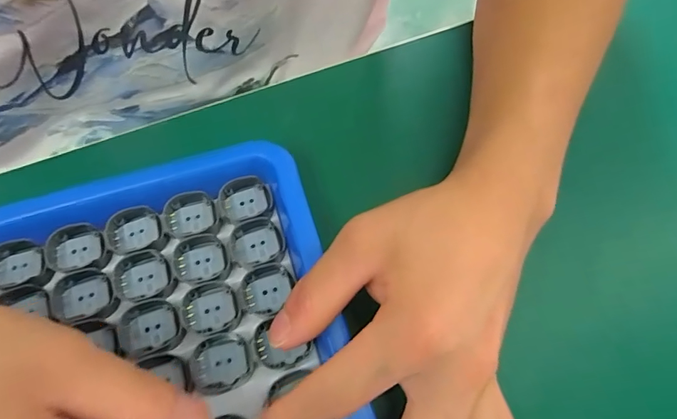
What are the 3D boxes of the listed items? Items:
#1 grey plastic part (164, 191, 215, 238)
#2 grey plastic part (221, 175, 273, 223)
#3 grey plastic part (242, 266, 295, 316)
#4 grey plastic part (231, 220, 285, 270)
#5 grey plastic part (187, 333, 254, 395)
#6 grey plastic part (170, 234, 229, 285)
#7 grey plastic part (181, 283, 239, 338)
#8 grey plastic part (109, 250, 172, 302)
[{"bbox_3d":[-0.080,0.002,0.232,0.027,0.007,0.022,-12,67,-6],"label":"grey plastic part"},{"bbox_3d":[-0.051,-0.006,0.237,0.027,0.006,0.025,-14,67,-7],"label":"grey plastic part"},{"bbox_3d":[-0.035,0.040,0.217,0.025,0.004,0.023,-15,67,-8],"label":"grey plastic part"},{"bbox_3d":[-0.043,0.017,0.227,0.027,0.004,0.026,-13,67,-7],"label":"grey plastic part"},{"bbox_3d":[-0.056,0.073,0.204,0.028,0.004,0.025,-14,67,-7],"label":"grey plastic part"},{"bbox_3d":[-0.072,0.025,0.224,0.028,0.004,0.025,-14,67,-7],"label":"grey plastic part"},{"bbox_3d":[-0.064,0.050,0.215,0.026,0.004,0.025,-17,68,-8],"label":"grey plastic part"},{"bbox_3d":[-0.101,0.033,0.220,0.028,0.004,0.026,-15,68,-8],"label":"grey plastic part"}]

